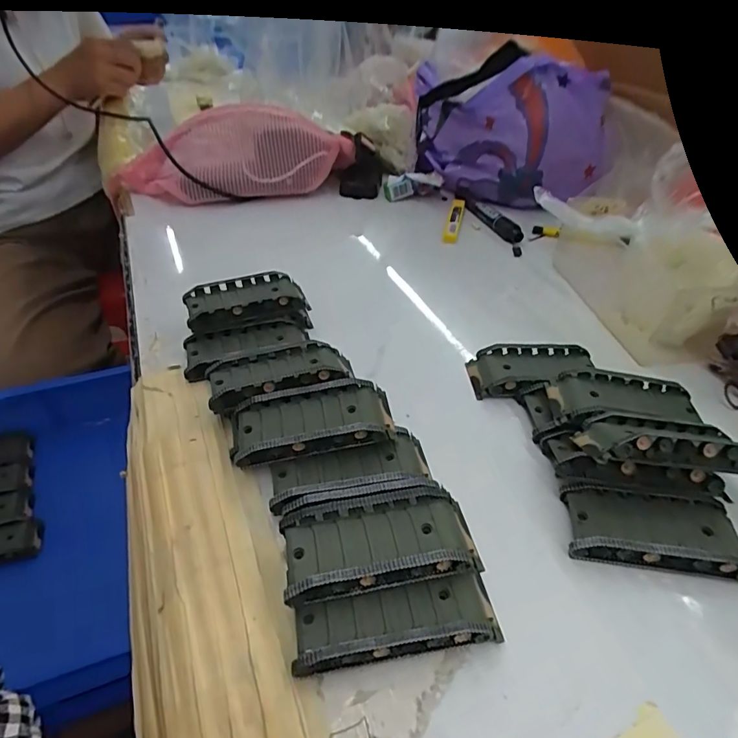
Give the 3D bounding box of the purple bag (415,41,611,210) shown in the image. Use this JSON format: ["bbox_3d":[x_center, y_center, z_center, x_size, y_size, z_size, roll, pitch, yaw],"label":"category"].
[{"bbox_3d":[0.167,-0.295,0.617,0.244,0.161,0.083,18,43,20],"label":"purple bag"}]

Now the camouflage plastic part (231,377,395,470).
[{"bbox_3d":[-0.036,0.033,0.317,0.099,0.025,0.044,-6,41,-8],"label":"camouflage plastic part"}]

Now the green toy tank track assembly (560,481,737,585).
[{"bbox_3d":[0.158,0.091,0.277,0.090,0.021,0.043,6,41,6],"label":"green toy tank track assembly"}]

